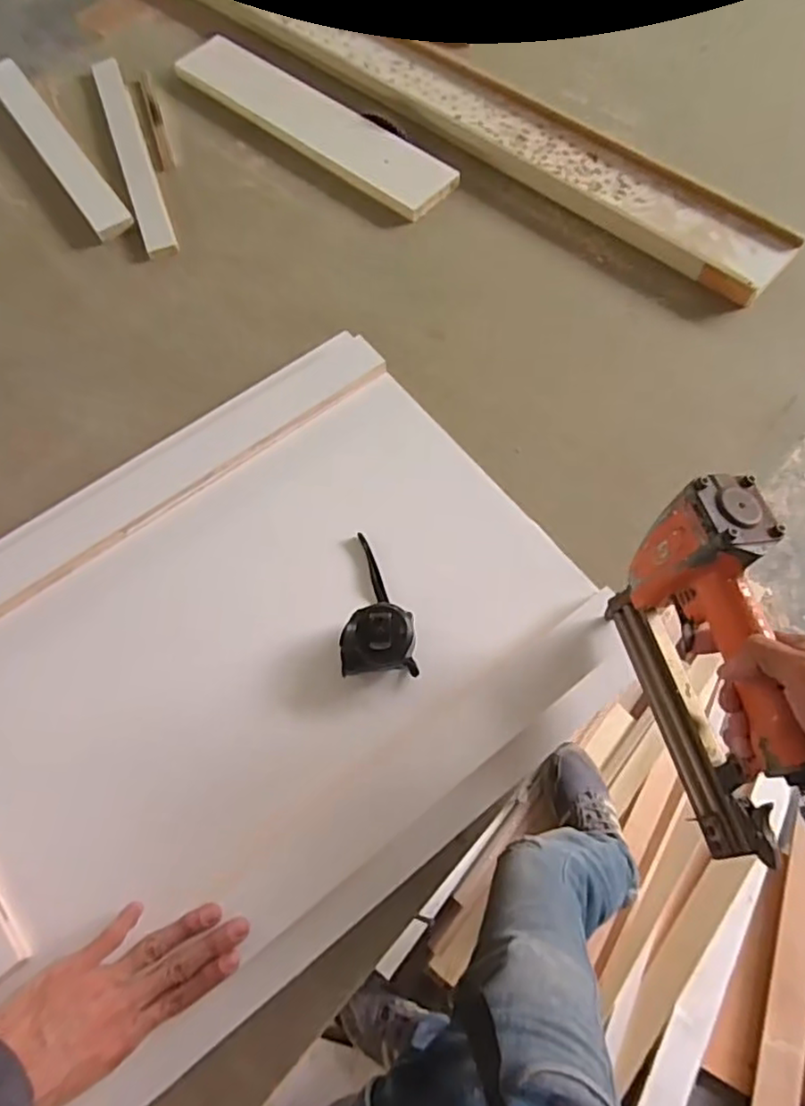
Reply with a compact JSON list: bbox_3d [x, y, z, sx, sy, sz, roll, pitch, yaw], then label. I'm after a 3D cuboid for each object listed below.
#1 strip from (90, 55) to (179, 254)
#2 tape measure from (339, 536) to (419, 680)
[{"bbox_3d":[-0.379,-0.565,0.898,0.044,0.012,0.401,-20,68,-5],"label":"strip"},{"bbox_3d":[-0.026,0.041,0.594,0.068,0.036,0.141,-5,67,1],"label":"tape measure"}]

